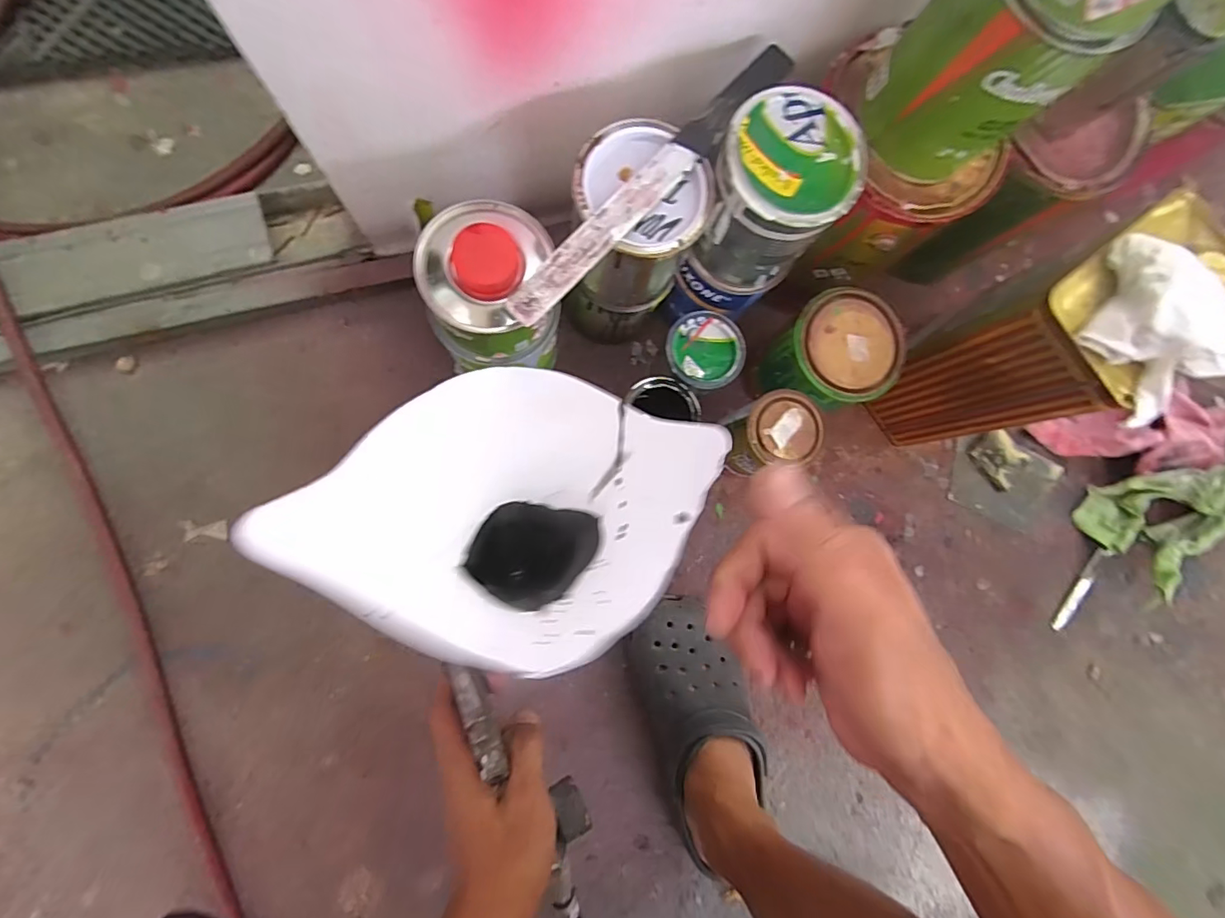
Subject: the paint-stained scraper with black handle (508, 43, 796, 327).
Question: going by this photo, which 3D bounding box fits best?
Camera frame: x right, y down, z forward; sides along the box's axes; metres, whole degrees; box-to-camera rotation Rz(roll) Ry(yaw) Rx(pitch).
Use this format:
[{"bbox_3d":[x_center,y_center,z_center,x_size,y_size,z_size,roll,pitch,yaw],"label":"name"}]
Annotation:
[{"bbox_3d":[0.032,-0.201,0.375,0.025,0.007,0.285,43,83,0],"label":"paint-stained scraper with black handle"}]

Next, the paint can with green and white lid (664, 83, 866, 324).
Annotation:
[{"bbox_3d":[0.120,-0.205,0.435,0.100,0.145,0.103,1,85,-5],"label":"paint can with green and white lid"}]

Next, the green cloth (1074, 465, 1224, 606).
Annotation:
[{"bbox_3d":[0.673,0.060,0.609,0.233,0.074,0.103,-21,88,-8],"label":"green cloth"}]

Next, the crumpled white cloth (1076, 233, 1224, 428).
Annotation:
[{"bbox_3d":[0.385,-0.098,0.363,0.095,0.034,0.117,-33,88,-7],"label":"crumpled white cloth"}]

